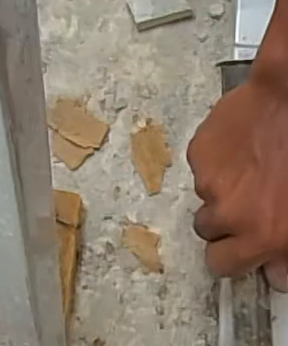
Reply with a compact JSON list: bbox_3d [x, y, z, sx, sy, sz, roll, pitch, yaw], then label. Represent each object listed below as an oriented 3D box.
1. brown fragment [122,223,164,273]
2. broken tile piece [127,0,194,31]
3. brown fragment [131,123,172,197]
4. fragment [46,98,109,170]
[{"bbox_3d":[0.001,0.055,0.469,0.024,0.004,0.042,-40,82,-6],"label":"brown fragment"},{"bbox_3d":[0.012,-0.136,0.497,0.048,0.018,0.035,-14,80,-2],"label":"broken tile piece"},{"bbox_3d":[0.006,-0.011,0.481,0.028,0.006,0.053,-10,80,-1],"label":"brown fragment"},{"bbox_3d":[-0.057,-0.031,0.483,0.049,0.006,0.044,34,82,6],"label":"fragment"}]

